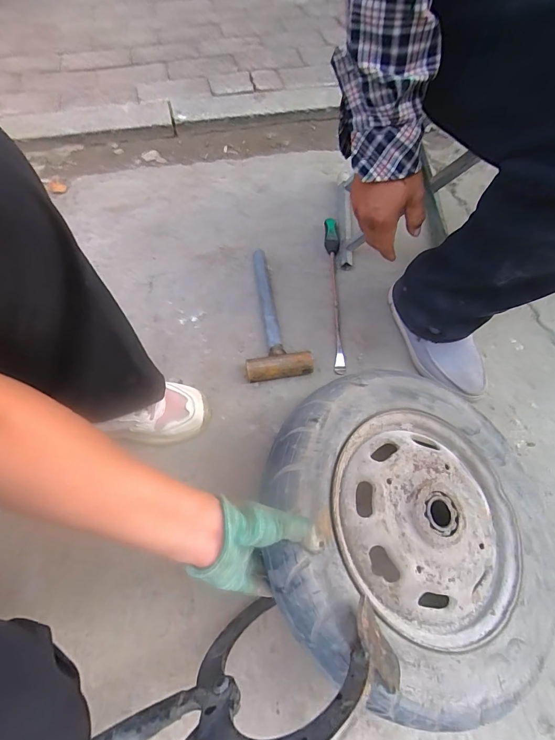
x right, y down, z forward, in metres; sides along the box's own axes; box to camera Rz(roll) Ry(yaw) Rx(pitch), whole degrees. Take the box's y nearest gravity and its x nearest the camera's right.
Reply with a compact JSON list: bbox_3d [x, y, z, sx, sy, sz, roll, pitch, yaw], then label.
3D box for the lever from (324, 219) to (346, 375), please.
[{"bbox_3d":[0.116,-0.161,0.744,0.026,0.034,0.358,1,63,-2],"label":"lever"}]

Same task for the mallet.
[{"bbox_3d":[-0.007,-0.118,0.736,0.115,0.040,0.297,-3,63,-4],"label":"mallet"}]

